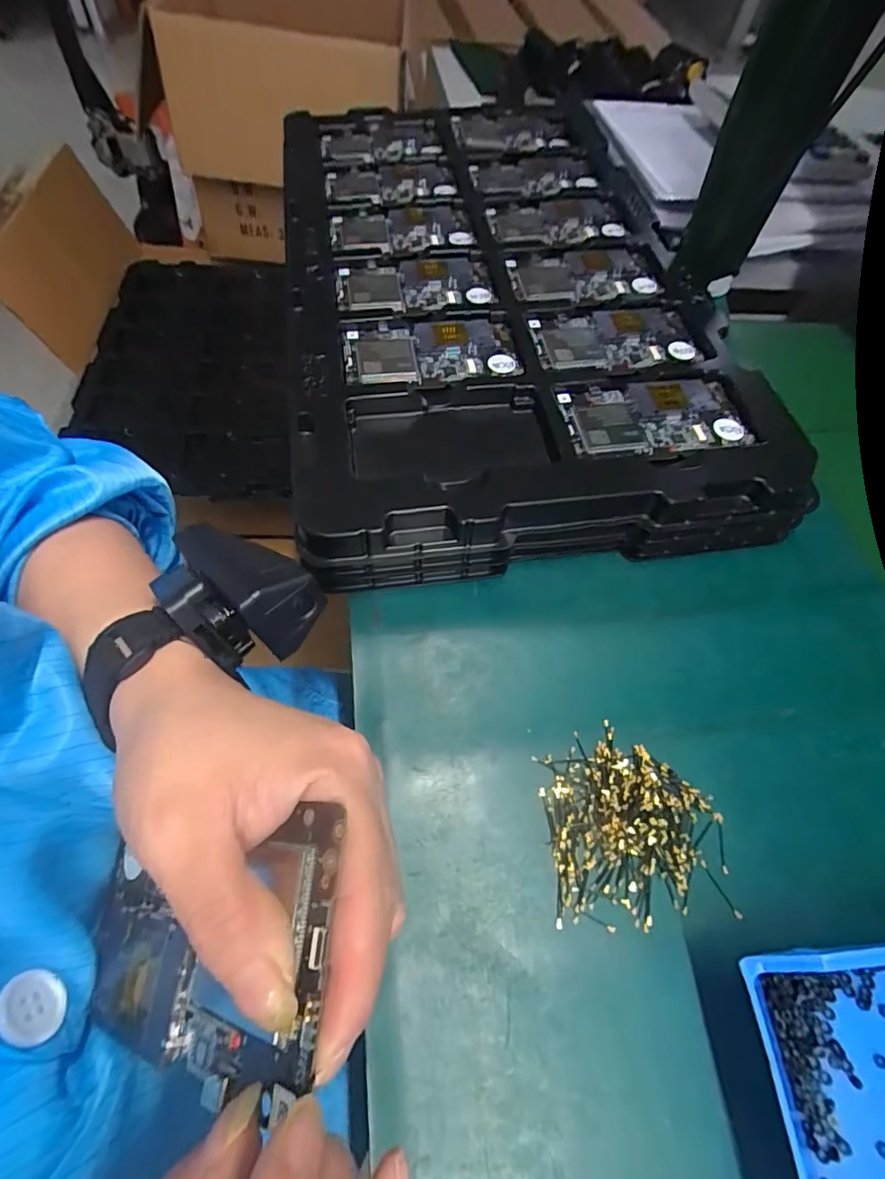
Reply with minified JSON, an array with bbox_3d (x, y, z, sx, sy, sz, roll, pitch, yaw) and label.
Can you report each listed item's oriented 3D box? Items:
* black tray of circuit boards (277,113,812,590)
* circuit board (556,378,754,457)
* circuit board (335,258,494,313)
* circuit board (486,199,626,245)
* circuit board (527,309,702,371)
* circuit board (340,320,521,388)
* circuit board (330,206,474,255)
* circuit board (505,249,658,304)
[{"bbox_3d":[0.036,-0.272,0.454,0.336,0.051,0.570,-8,61,-7],"label":"black tray of circuit boards"},{"bbox_3d":[0.146,-0.121,0.352,0.122,0.008,0.066,-6,61,-6],"label":"circuit board"},{"bbox_3d":[-0.023,-0.250,0.418,0.125,0.008,0.072,-9,61,-8],"label":"circuit board"},{"bbox_3d":[0.101,-0.344,0.473,0.116,0.004,0.074,-8,61,-7],"label":"circuit board"},{"bbox_3d":[0.132,-0.194,0.394,0.122,0.007,0.065,-5,60,-5],"label":"circuit board"},{"bbox_3d":[-0.010,-0.176,0.379,0.125,0.006,0.072,-7,61,-6],"label":"circuit board"},{"bbox_3d":[-0.038,-0.322,0.460,0.123,0.010,0.072,-11,61,-8],"label":"circuit board"},{"bbox_3d":[0.119,-0.270,0.436,0.123,0.007,0.071,-10,61,-8],"label":"circuit board"}]

